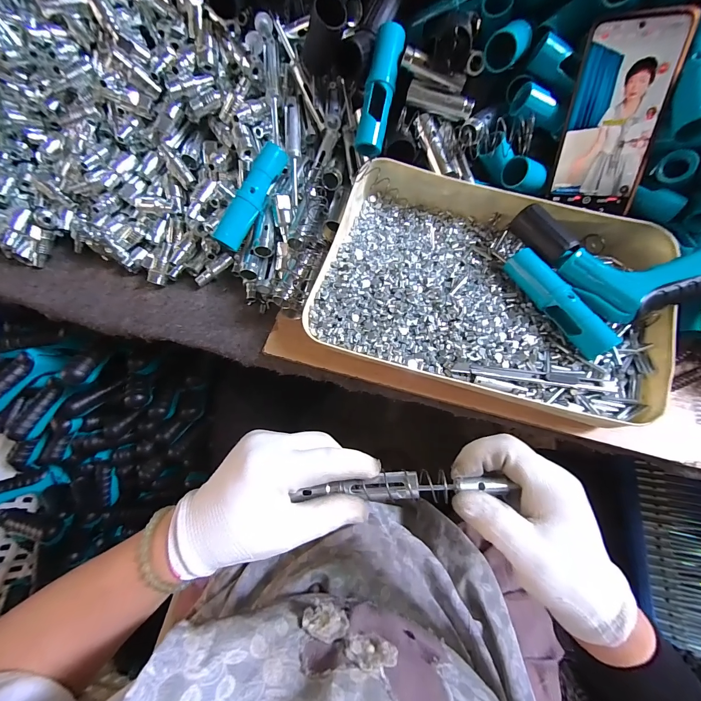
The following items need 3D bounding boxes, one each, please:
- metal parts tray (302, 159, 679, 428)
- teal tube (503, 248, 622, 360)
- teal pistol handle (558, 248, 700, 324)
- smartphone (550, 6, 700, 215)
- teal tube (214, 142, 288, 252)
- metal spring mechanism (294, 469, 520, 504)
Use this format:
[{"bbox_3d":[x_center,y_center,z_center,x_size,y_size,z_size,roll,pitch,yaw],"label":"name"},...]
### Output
[{"bbox_3d":[0.138,-0.071,0.331,0.327,0.046,0.234,16,68,10],"label":"metal parts tray"},{"bbox_3d":[0.197,-0.047,0.310,0.027,0.033,0.119,-28,67,-9],"label":"teal tube"},{"bbox_3d":[0.264,-0.059,0.287,0.128,0.028,0.063,-3,65,17],"label":"teal pistol handle"},{"bbox_3d":[0.250,-0.218,0.310,0.076,0.151,0.004,11,25,21],"label":"smartphone"},{"bbox_3d":[-0.107,-0.167,0.355,0.022,0.024,0.120,28,89,15],"label":"teal tube"},{"bbox_3d":[0.036,0.097,0.235,0.149,0.011,0.019,-4,66,5],"label":"metal spring mechanism"}]

